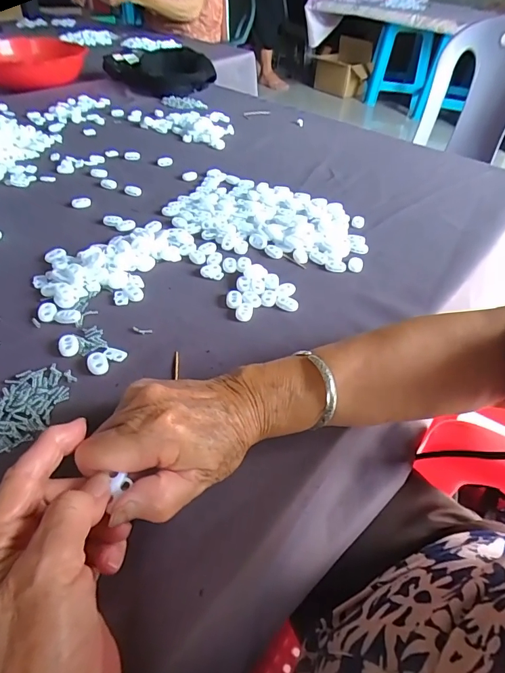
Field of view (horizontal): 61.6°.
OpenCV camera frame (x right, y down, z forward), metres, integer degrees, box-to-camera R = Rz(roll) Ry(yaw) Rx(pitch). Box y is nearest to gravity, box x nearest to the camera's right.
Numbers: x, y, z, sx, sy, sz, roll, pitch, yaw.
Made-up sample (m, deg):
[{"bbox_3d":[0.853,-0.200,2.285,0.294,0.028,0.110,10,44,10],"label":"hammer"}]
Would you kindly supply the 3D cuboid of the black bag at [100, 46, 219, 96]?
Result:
[{"bbox_3d":[-0.198,-0.572,0.900,0.156,0.059,0.230,-28,53,-29],"label":"black bag"}]

